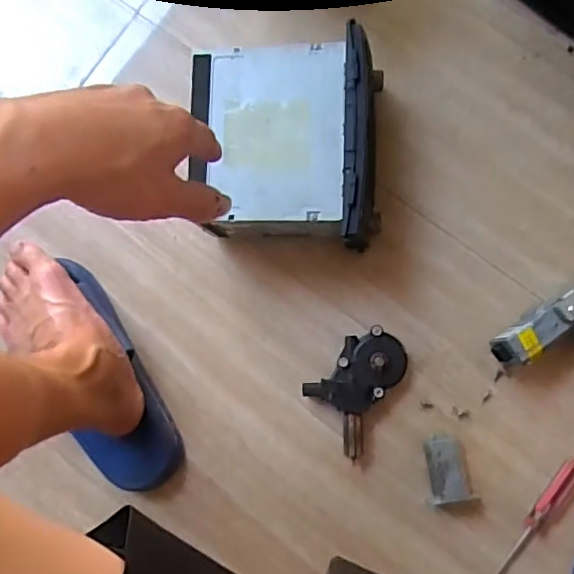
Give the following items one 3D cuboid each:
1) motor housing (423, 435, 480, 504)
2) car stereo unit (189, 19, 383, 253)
[{"bbox_3d":[0.176,0.196,0.628,0.049,0.030,0.077,-6,85,5],"label":"motor housing"},{"bbox_3d":[0.002,-0.144,0.615,0.188,0.117,0.201,1,86,5],"label":"car stereo unit"}]

